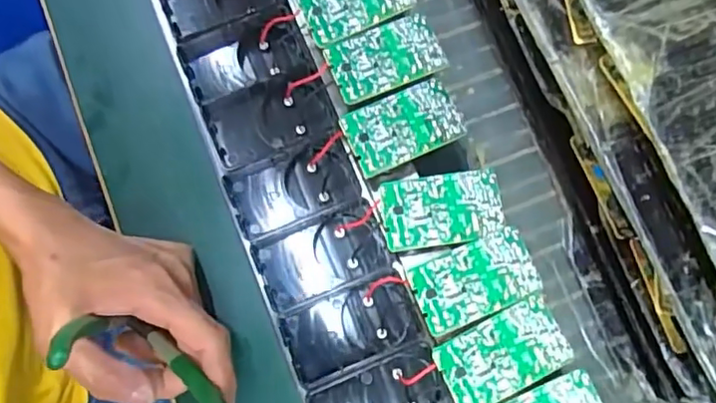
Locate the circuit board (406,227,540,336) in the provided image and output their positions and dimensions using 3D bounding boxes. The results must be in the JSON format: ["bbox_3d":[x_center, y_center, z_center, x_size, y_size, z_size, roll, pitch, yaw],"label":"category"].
[{"bbox_3d":[0.061,0.041,0.304,0.062,0.004,0.036,-21,78,-6],"label":"circuit board"}]

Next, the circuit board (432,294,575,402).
[{"bbox_3d":[0.073,0.077,0.297,0.065,0.006,0.037,-26,79,-6],"label":"circuit board"}]

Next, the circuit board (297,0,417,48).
[{"bbox_3d":[-0.001,-0.117,0.338,0.061,0.004,0.037,-22,78,-6],"label":"circuit board"}]

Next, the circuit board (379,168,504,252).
[{"bbox_3d":[0.045,0.004,0.312,0.063,0.004,0.037,-8,77,-3],"label":"circuit board"}]

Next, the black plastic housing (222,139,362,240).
[{"bbox_3d":[-0.036,-0.006,0.344,0.072,0.020,0.039,-20,78,-5],"label":"black plastic housing"}]

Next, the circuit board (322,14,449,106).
[{"bbox_3d":[0.016,-0.081,0.333,0.062,0.005,0.037,-21,78,-6],"label":"circuit board"}]

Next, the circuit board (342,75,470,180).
[{"bbox_3d":[0.025,-0.041,0.323,0.063,0.004,0.036,-23,81,-11],"label":"circuit board"}]

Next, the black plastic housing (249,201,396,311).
[{"bbox_3d":[-0.020,0.031,0.332,0.073,0.021,0.042,-19,78,-5],"label":"black plastic housing"}]

